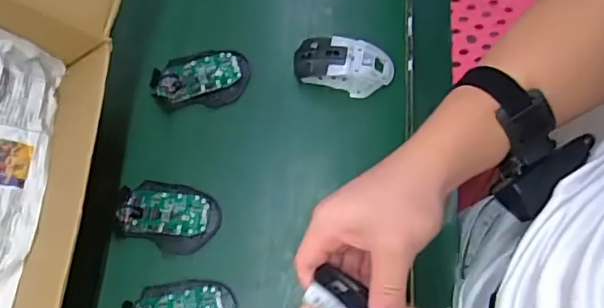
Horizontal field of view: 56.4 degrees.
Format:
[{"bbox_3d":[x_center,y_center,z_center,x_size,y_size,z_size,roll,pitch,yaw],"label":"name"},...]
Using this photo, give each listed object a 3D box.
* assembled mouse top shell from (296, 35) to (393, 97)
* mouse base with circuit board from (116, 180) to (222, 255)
[{"bbox_3d":[0.049,-0.107,0.666,0.115,0.032,0.063,8,70,3],"label":"assembled mouse top shell"},{"bbox_3d":[-0.148,0.065,0.611,0.111,0.019,0.072,15,71,5],"label":"mouse base with circuit board"}]

